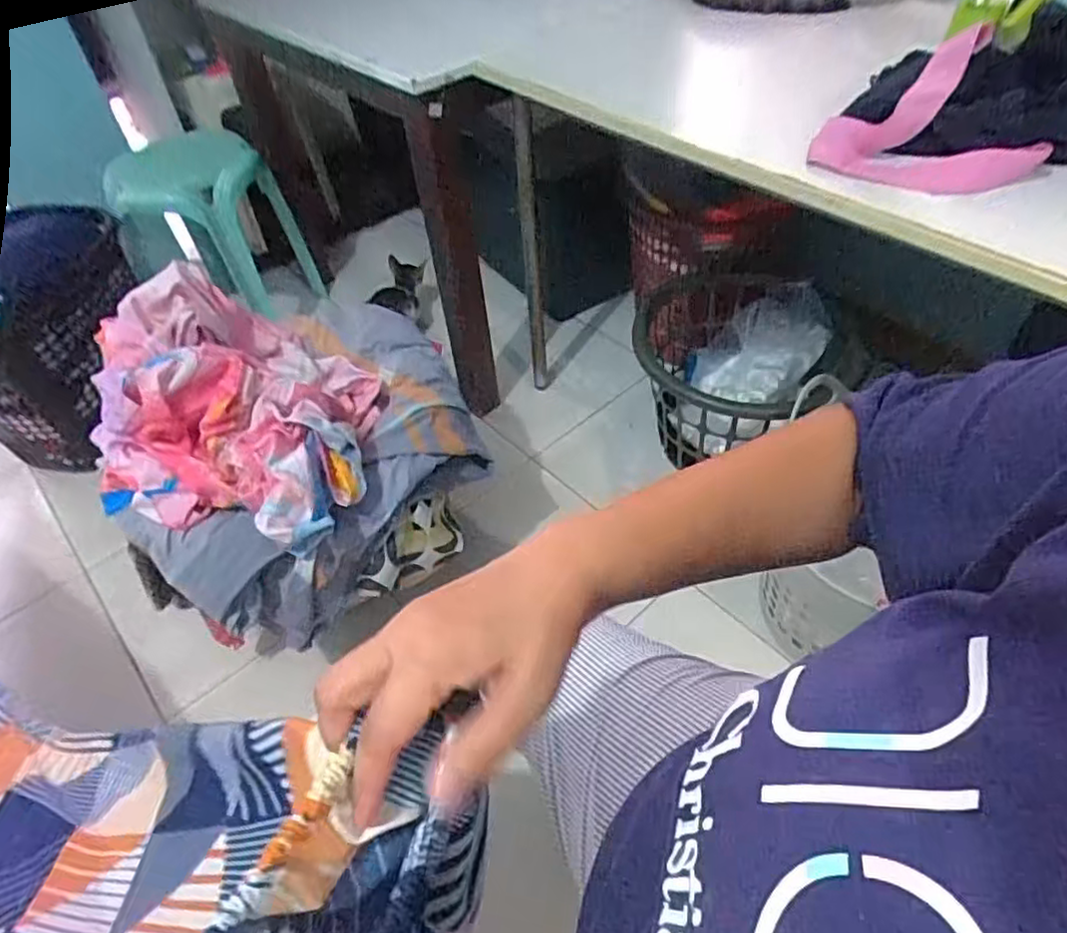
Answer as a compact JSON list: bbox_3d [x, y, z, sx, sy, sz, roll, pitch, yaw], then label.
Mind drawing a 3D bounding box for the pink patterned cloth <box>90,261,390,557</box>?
[{"bbox_3d":[-0.388,-0.097,0.906,0.356,0.179,0.328,11,51,14],"label":"pink patterned cloth"}]

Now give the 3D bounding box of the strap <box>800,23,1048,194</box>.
[{"bbox_3d":[0.424,-0.385,0.722,0.214,0.092,0.188,13,52,15],"label":"strap"}]

